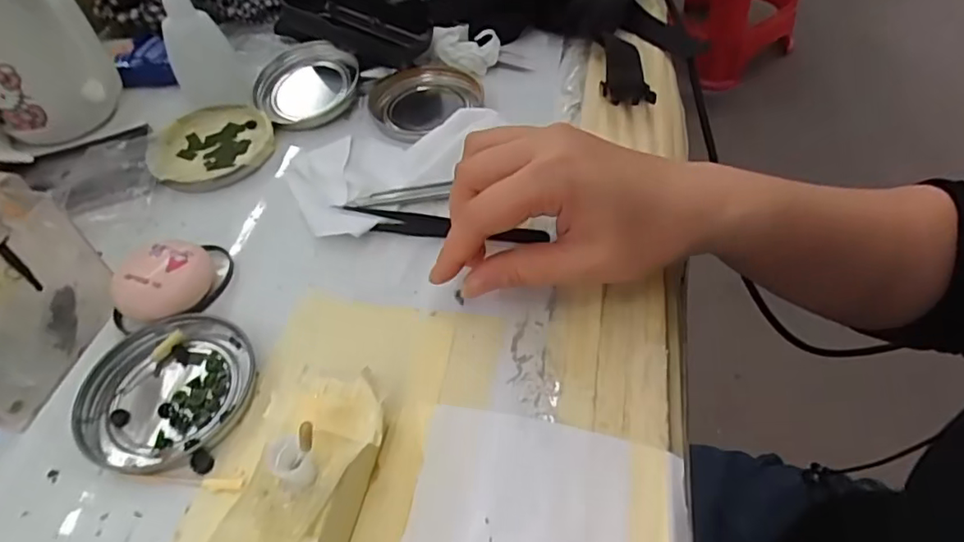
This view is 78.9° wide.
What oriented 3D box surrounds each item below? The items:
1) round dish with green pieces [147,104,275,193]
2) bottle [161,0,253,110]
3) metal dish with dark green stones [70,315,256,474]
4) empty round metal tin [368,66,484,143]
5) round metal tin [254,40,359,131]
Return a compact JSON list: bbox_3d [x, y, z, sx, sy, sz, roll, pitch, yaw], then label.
[{"bbox_3d":[-0.180,-0.083,0.391,0.077,0.012,0.078,-2,50,2],"label":"round dish with green pieces"},{"bbox_3d":[-0.197,-0.163,0.394,0.045,0.102,0.037,-23,53,-14],"label":"bottle"},{"bbox_3d":[-0.150,0.056,0.276,0.077,0.007,0.075,-3,50,3],"label":"metal dish with dark green stones"},{"bbox_3d":[-0.041,-0.114,0.412,0.077,0.020,0.074,2,51,6],"label":"empty round metal tin"},{"bbox_3d":[-0.131,-0.136,0.417,0.073,0.022,0.073,-2,50,2],"label":"round metal tin"}]

